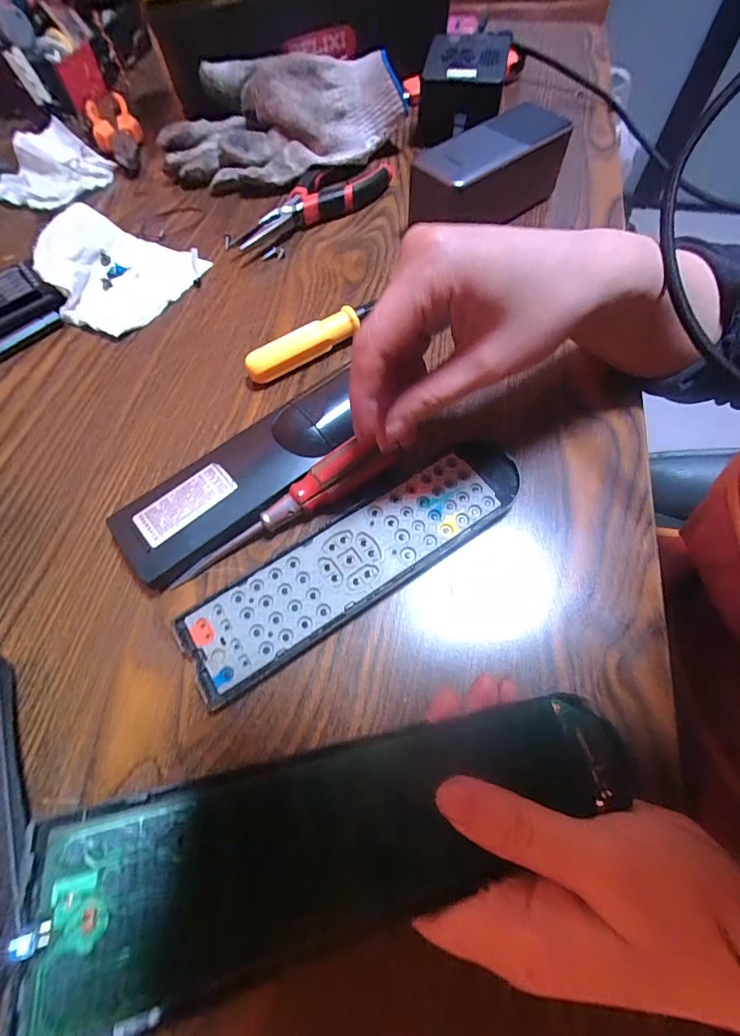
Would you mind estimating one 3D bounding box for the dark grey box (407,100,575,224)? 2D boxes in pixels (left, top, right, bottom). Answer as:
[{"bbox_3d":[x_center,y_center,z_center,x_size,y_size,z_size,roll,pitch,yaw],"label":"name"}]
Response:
[{"bbox_3d":[0.095,-0.276,0.343,0.150,0.059,0.057,-41,69,-18],"label":"dark grey box"}]

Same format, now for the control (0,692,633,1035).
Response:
[{"bbox_3d":[0.002,0.099,0.133,0.183,0.018,0.053,3,60,-20],"label":"control"}]

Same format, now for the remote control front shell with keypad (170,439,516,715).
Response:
[{"bbox_3d":[-0.003,0.020,0.224,0.194,0.011,0.047,-31,66,-14],"label":"remote control front shell with keypad"}]

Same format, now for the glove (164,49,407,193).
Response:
[{"bbox_3d":[-0.084,-0.362,0.392,0.226,0.069,0.101,1,62,2],"label":"glove"}]

